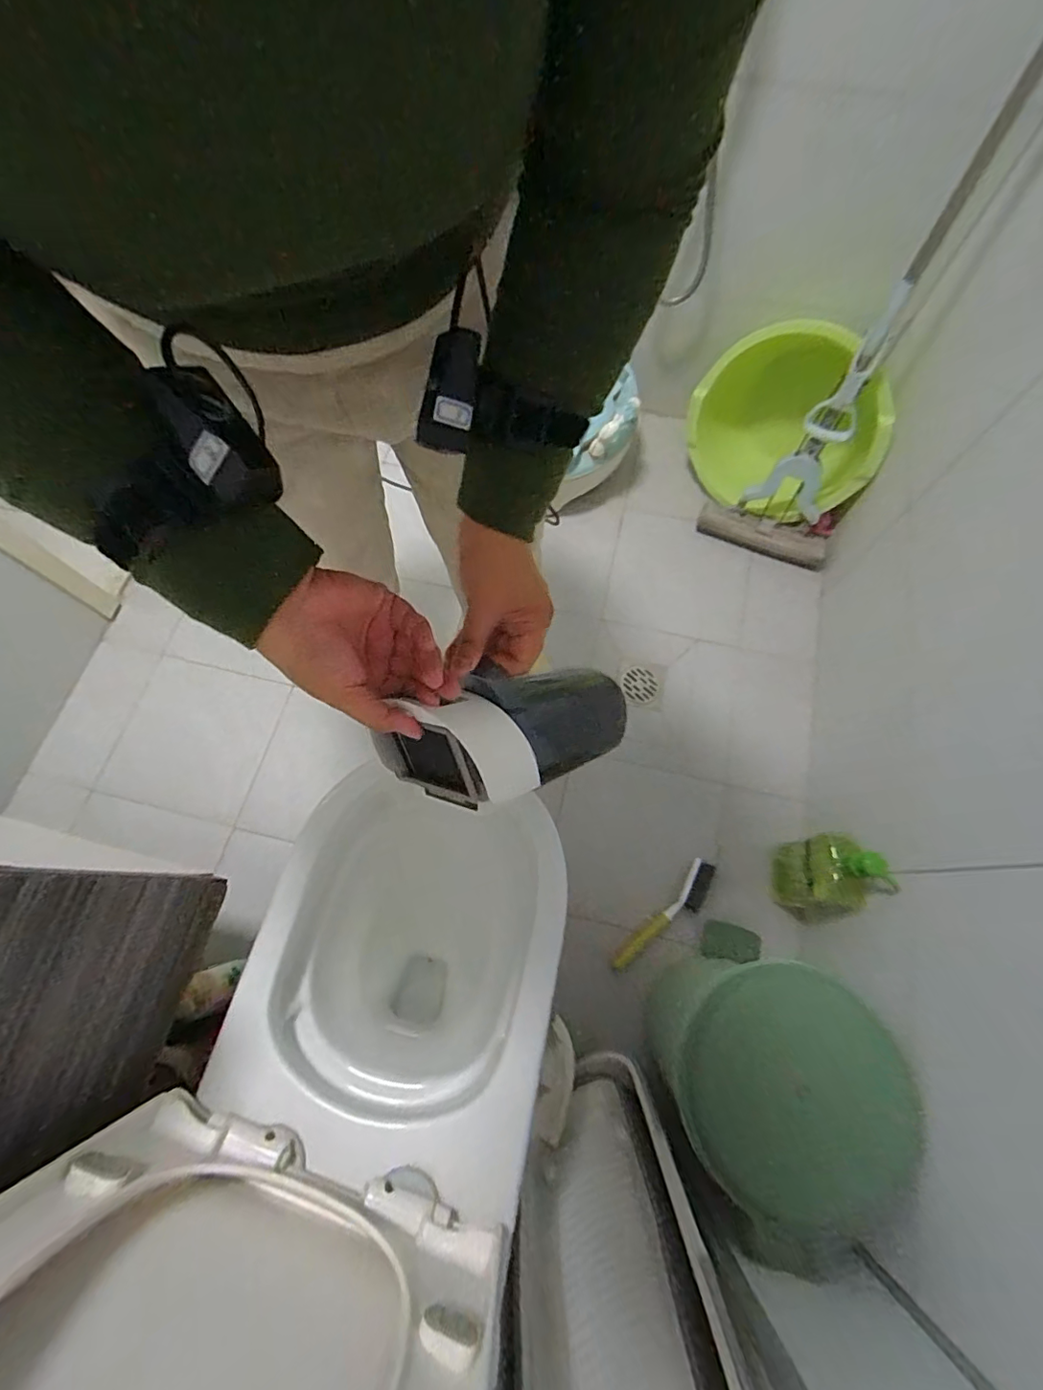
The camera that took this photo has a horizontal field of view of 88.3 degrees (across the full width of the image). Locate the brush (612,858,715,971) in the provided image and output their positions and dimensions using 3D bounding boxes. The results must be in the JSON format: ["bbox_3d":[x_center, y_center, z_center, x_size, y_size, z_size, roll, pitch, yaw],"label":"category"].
[{"bbox_3d":[0.262,0.400,0.961,0.050,0.024,0.245,41,76,15],"label":"brush"}]

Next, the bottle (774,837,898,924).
[{"bbox_3d":[0.481,0.297,0.860,0.071,0.247,0.131,-4,70,1],"label":"bottle"}]

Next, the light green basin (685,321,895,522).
[{"bbox_3d":[0.532,-0.551,1.097,0.176,0.323,0.384,-38,73,-11],"label":"light green basin"}]

